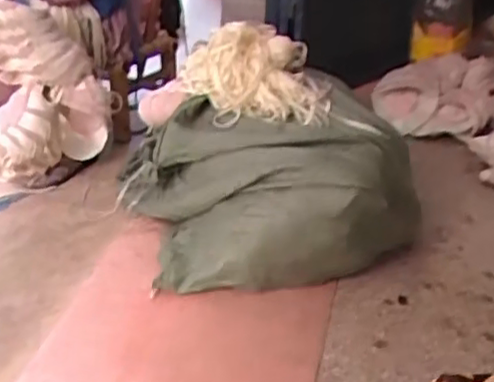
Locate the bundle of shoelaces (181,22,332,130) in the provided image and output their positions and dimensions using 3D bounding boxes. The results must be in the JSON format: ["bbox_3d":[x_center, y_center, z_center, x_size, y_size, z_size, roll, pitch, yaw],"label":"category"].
[{"bbox_3d":[0.016,-0.285,1.589,0.336,0.159,0.284,1,32,-3],"label":"bundle of shoelaces"}]

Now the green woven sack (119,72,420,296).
[{"bbox_3d":[0.041,-0.017,1.539,0.606,0.282,0.490,-7,32,-9],"label":"green woven sack"}]

